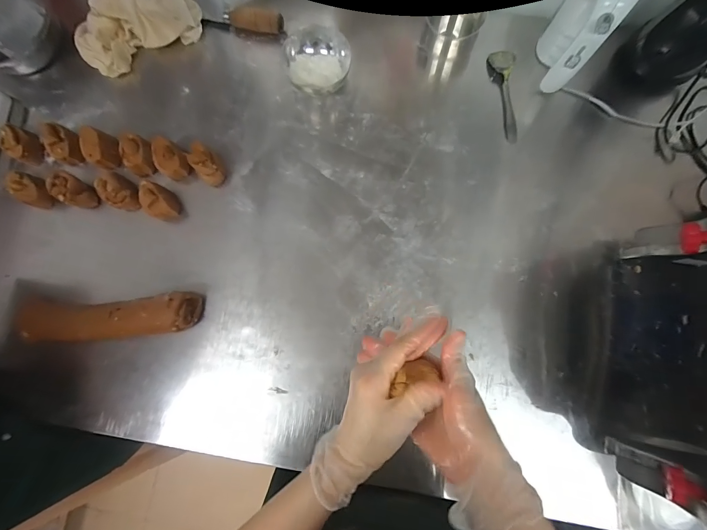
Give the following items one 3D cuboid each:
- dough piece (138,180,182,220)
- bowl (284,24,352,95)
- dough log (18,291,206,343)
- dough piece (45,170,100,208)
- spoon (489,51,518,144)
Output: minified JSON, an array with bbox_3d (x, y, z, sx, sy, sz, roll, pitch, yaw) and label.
[{"bbox_3d":[-0.310,-0.100,0.537,0.057,0.040,0.048,26,84,5],"label":"dough piece"},{"bbox_3d":[-0.055,-0.328,0.555,0.101,0.054,0.110,0,83,2],"label":"bowl"},{"bbox_3d":[-0.378,0.082,0.517,0.276,0.047,0.067,-3,83,1],"label":"dough log"},{"bbox_3d":[-0.454,-0.119,0.543,0.059,0.044,0.044,33,85,5],"label":"dough piece"},{"bbox_3d":[0.257,-0.285,0.559,0.040,0.020,0.160,-4,83,1],"label":"spoon"}]

